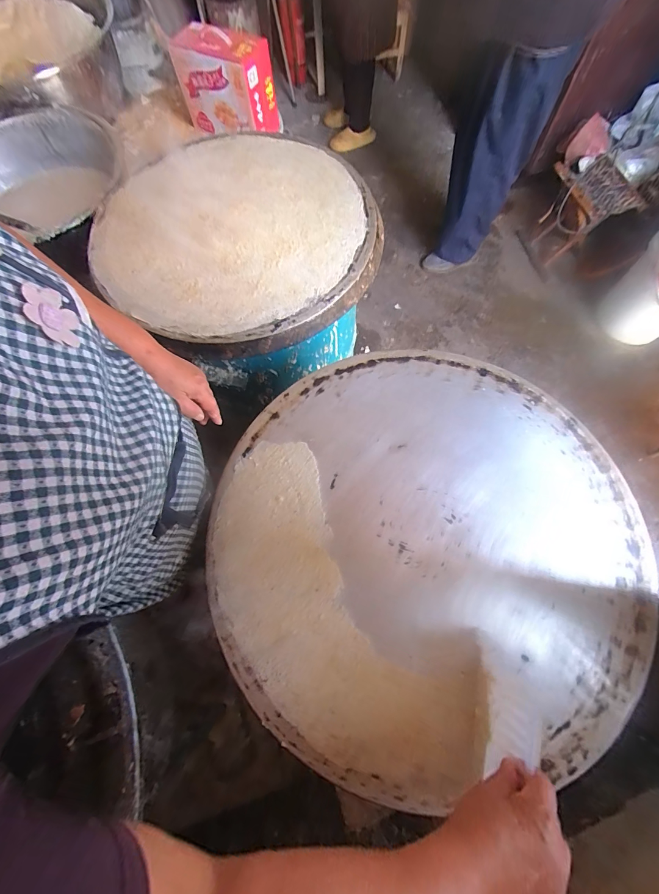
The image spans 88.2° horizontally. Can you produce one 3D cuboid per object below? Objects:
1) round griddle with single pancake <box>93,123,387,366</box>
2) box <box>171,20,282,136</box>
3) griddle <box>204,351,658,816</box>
[{"bbox_3d":[-0.197,-0.476,0.757,0.587,0.071,0.589,-1,68,1],"label":"round griddle with single pancake"},{"bbox_3d":[-0.328,-1.126,1.065,0.297,0.210,0.120,16,72,8],"label":"box"},{"bbox_3d":[0.137,0.121,0.500,0.610,0.031,0.570,-1,68,1],"label":"griddle"}]

